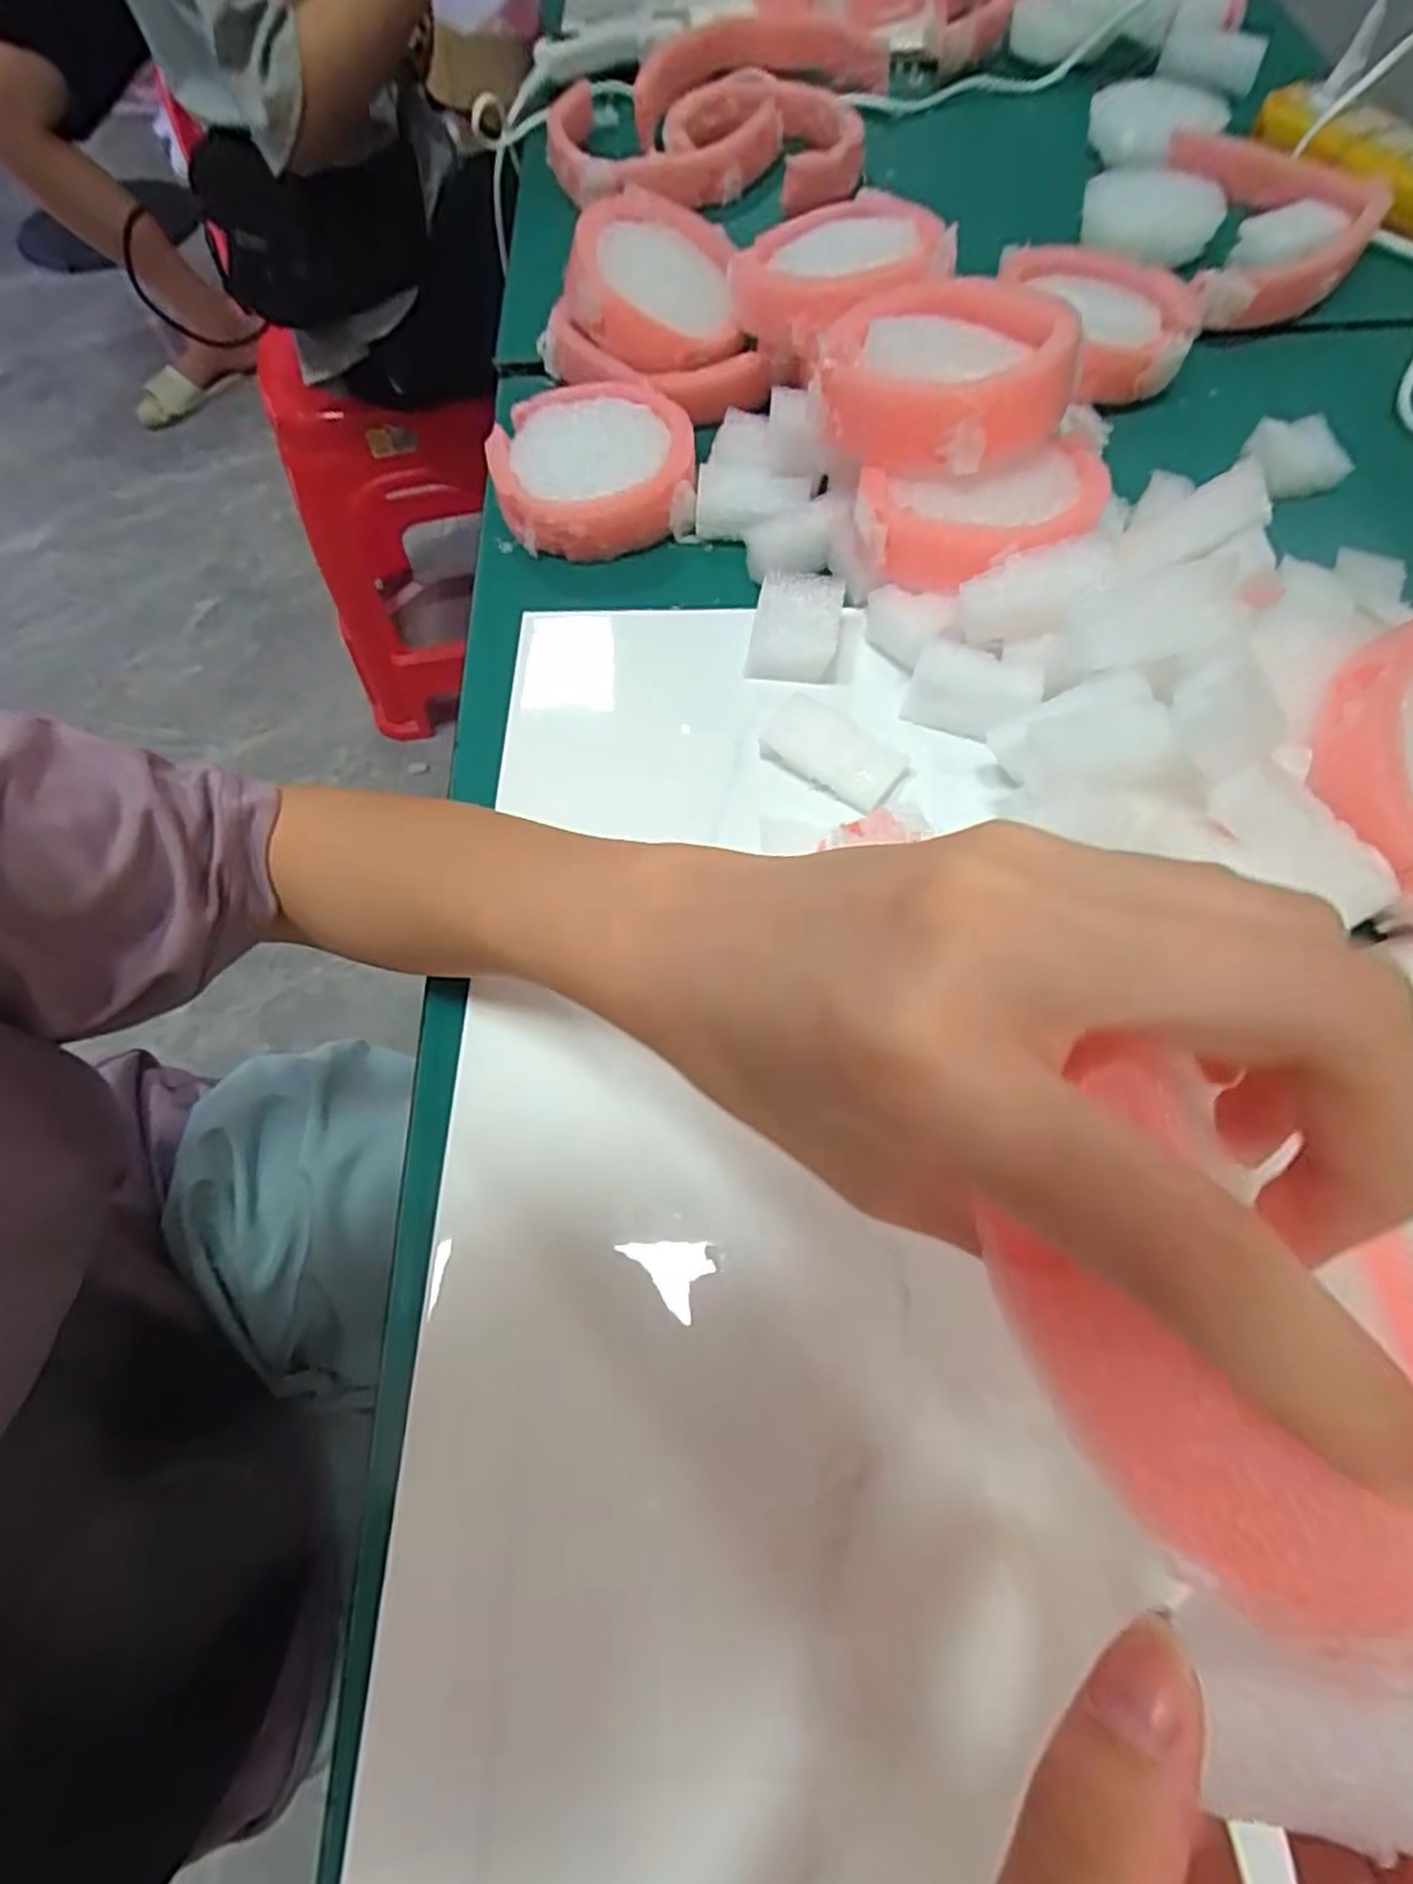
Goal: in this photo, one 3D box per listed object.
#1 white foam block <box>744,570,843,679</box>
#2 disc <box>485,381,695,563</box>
[{"bbox_3d":[0.038,-0.132,0.333,0.035,0.028,0.037,10,65,7],"label":"white foam block"},{"bbox_3d":[-0.056,-0.233,0.391,0.095,0.031,0.087,-1,64,2],"label":"disc"}]

